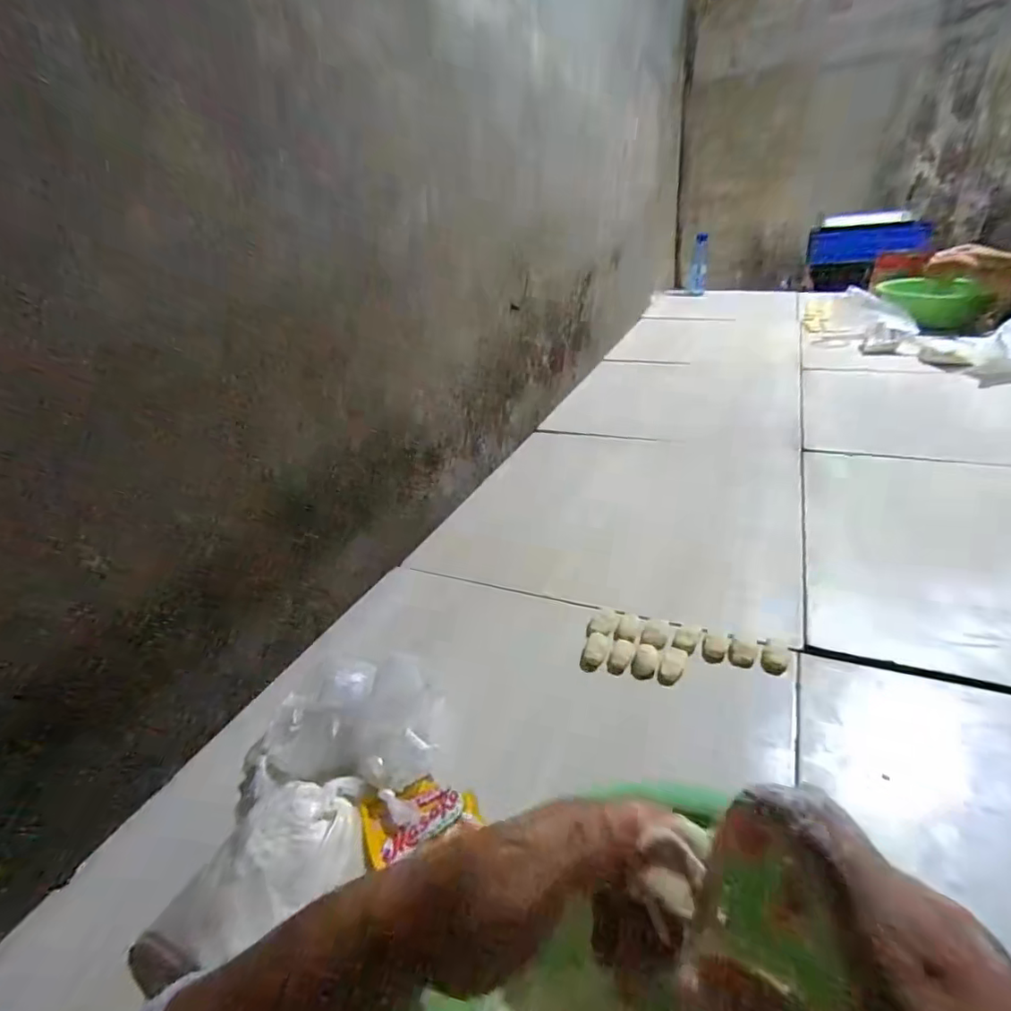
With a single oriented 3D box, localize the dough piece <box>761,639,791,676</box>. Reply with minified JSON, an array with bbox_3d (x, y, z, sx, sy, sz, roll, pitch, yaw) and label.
[{"bbox_3d":[0.263,0.147,0.515,0.024,0.017,0.031,11,34,29],"label":"dough piece"}]

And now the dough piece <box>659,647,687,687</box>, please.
[{"bbox_3d":[0.164,0.158,0.520,0.022,0.012,0.042,10,33,27],"label":"dough piece"}]

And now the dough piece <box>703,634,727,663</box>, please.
[{"bbox_3d":[0.211,0.143,0.535,0.022,0.014,0.024,6,32,22],"label":"dough piece"}]

